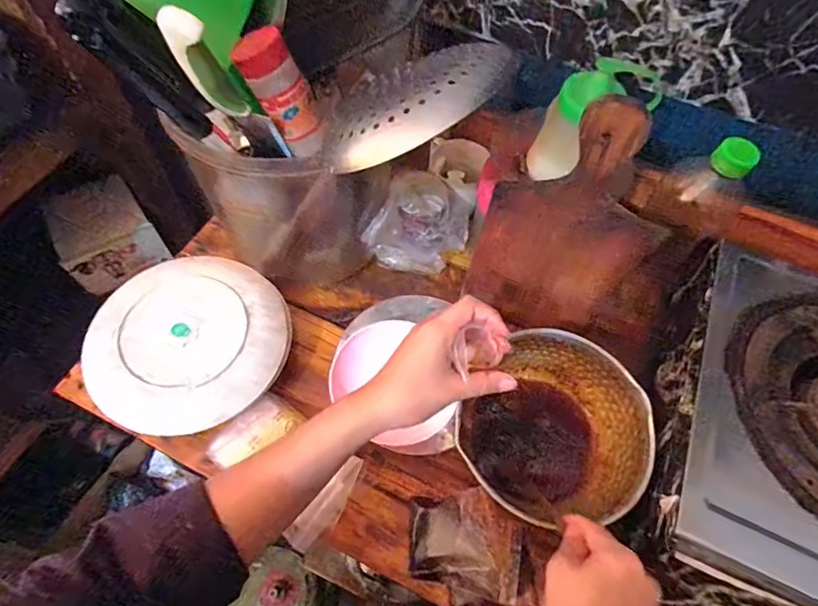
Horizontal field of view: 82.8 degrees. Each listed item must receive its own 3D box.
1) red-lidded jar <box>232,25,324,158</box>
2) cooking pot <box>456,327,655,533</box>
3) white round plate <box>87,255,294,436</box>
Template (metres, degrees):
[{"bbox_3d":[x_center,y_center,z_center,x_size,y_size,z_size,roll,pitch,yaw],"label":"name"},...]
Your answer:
[{"bbox_3d":[-0.108,-0.175,0.398,0.040,0.100,0.038,-14,45,14],"label":"red-lidded jar"},{"bbox_3d":[0.148,0.126,0.473,0.164,0.076,0.167,2,60,-3],"label":"cooking pot"},{"bbox_3d":[-0.226,0.035,0.481,0.187,0.043,0.182,2,60,-3],"label":"white round plate"}]

